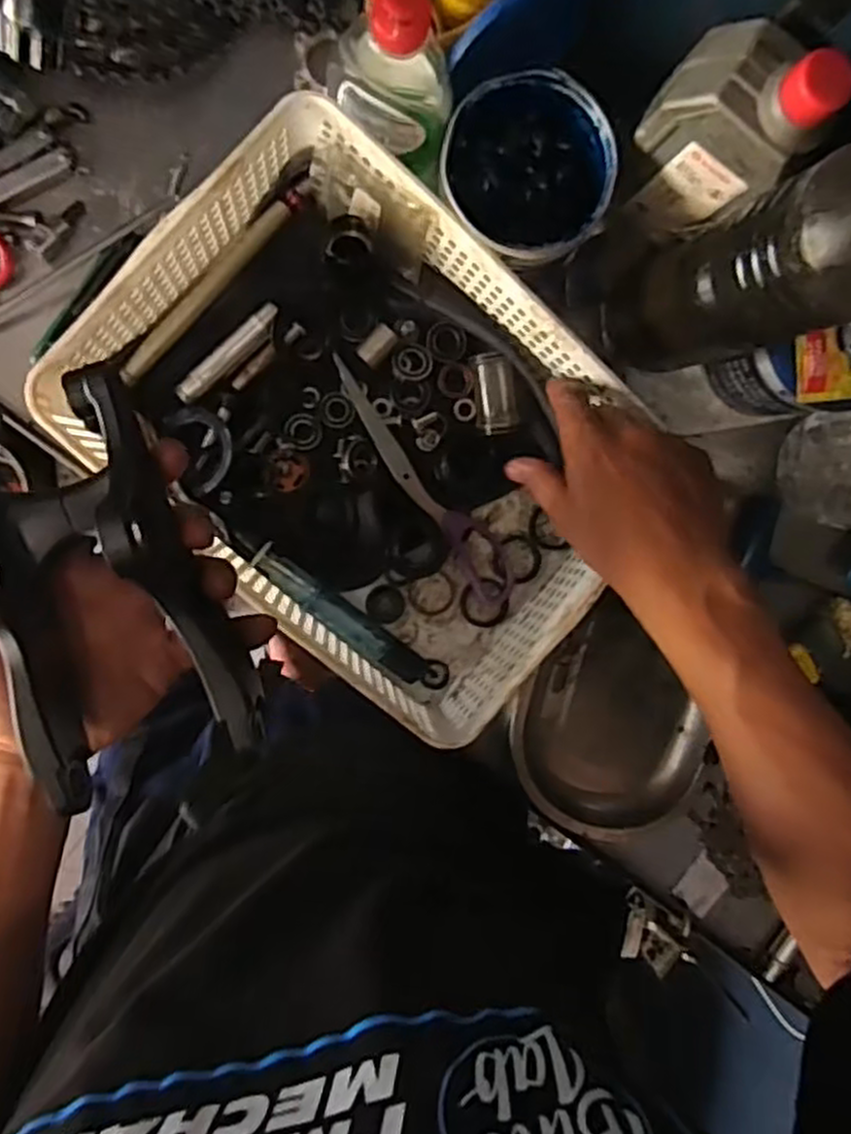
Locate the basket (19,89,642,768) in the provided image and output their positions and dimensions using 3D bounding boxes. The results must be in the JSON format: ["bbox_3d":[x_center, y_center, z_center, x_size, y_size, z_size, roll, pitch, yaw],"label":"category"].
[{"bbox_3d":[-0.033,-0.084,0.490,0.323,0.082,0.255,37,88,-9],"label":"basket"}]

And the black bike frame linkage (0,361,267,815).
[{"bbox_3d":[-0.136,0.009,0.321,0.090,0.061,0.170,-17,97,-7],"label":"black bike frame linkage"}]

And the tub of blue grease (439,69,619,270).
[{"bbox_3d":[0.057,-0.240,0.476,0.097,0.074,0.108,10,93,-9],"label":"tub of blue grease"}]

